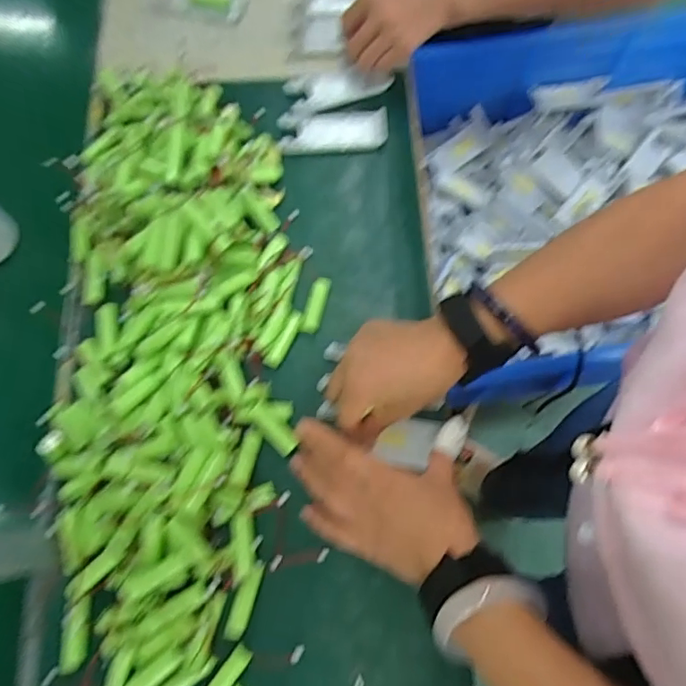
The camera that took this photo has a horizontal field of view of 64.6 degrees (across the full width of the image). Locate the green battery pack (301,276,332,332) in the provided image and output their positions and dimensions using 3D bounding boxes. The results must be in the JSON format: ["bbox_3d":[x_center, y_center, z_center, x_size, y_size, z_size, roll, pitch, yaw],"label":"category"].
[{"bbox_3d":[-0.024,-0.036,0.502,0.018,0.015,0.057,12,72,3],"label":"green battery pack"}]

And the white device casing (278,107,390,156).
[{"bbox_3d":[-0.010,-0.222,0.564,0.111,0.010,0.046,-3,71,-2],"label":"white device casing"}]

